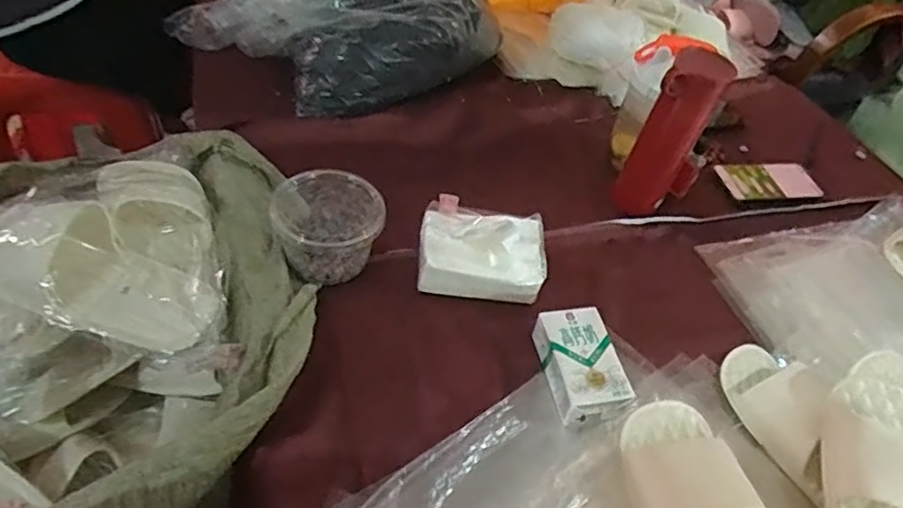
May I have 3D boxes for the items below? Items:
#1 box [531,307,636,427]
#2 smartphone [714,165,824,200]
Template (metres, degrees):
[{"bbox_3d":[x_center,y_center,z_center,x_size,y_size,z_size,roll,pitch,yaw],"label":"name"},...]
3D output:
[{"bbox_3d":[0.129,0.108,0.609,0.068,0.038,0.109,-6,50,-16],"label":"box"},{"bbox_3d":[0.458,-0.104,0.874,0.161,0.006,0.060,-2,58,-15],"label":"smartphone"}]

